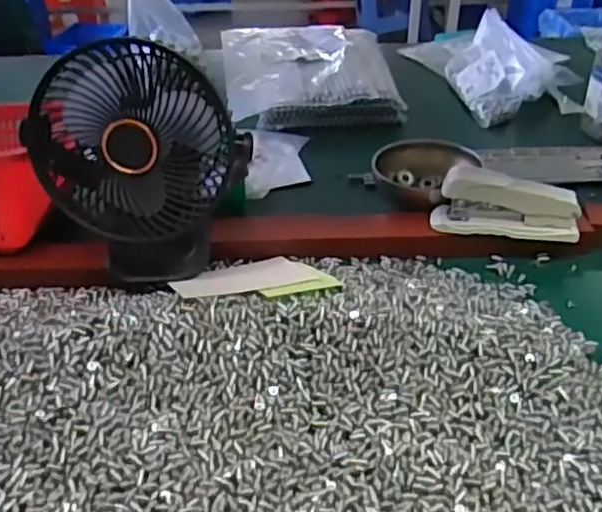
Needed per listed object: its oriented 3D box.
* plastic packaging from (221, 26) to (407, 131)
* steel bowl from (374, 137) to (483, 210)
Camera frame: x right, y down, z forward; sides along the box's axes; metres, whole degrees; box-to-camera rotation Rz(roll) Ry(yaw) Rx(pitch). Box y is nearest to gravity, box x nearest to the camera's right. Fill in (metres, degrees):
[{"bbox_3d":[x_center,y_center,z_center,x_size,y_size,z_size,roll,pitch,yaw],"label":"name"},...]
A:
[{"bbox_3d":[0.007,-0.266,0.946,0.232,0.048,0.292,-3,35,-3],"label":"plastic packaging"},{"bbox_3d":[0.118,-0.077,0.669,0.095,0.053,0.094,0,35,0],"label":"steel bowl"}]

